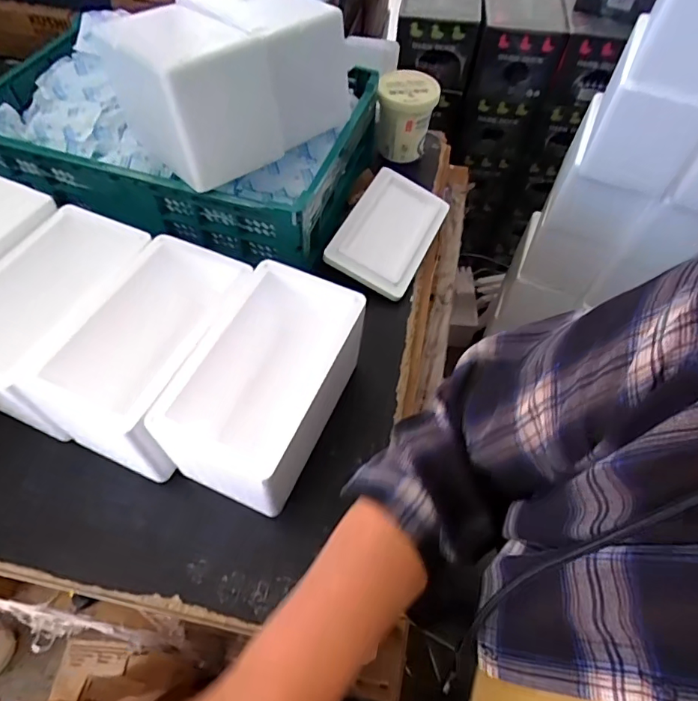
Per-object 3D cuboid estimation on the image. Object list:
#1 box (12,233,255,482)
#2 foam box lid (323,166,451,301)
[{"bbox_3d":[-0.251,-0.001,0.627,0.158,0.142,0.262,21,58,11],"label":"box"},{"bbox_3d":[0.072,-0.210,0.848,0.146,0.030,0.250,32,61,-6],"label":"foam box lid"}]

